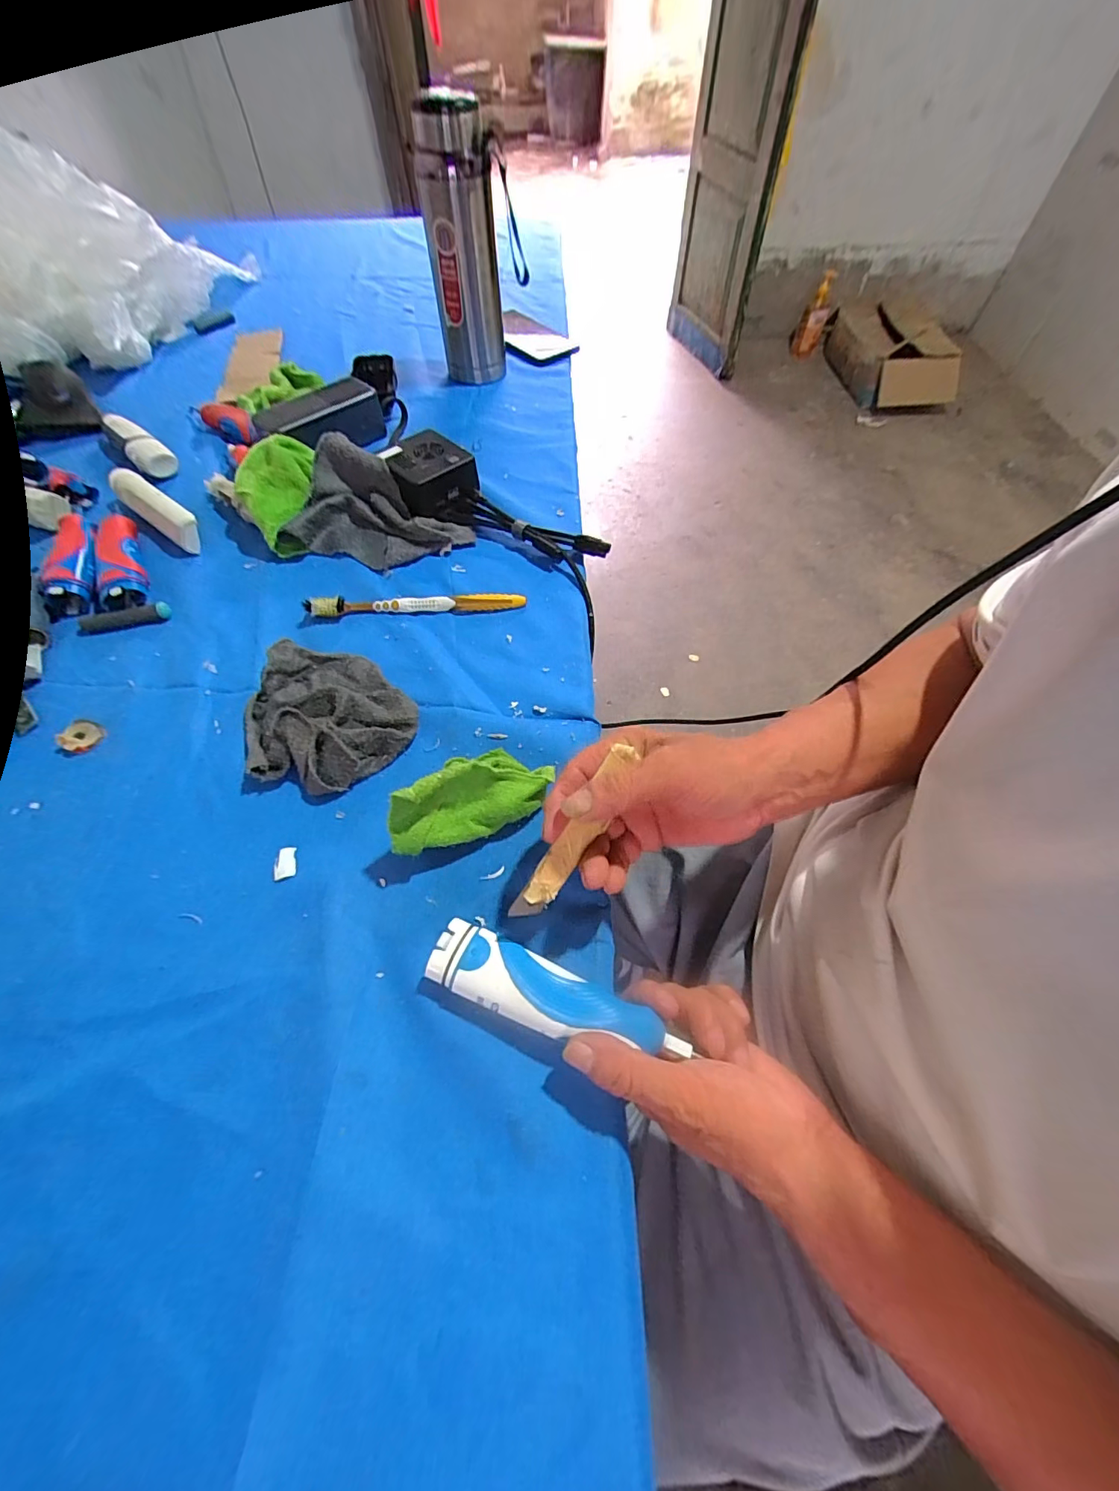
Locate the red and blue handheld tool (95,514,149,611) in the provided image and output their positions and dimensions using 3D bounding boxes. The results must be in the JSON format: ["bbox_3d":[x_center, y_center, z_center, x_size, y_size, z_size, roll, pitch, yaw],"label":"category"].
[{"bbox_3d":[-0.401,-0.171,0.457,0.036,0.023,0.124,-24,62,-14],"label":"red and blue handheld tool"}]

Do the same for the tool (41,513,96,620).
[{"bbox_3d":[-0.449,-0.172,0.454,0.038,0.029,0.125,-24,62,-14],"label":"tool"}]

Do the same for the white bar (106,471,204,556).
[{"bbox_3d":[-0.402,-0.236,0.496,0.148,0.030,0.028,37,65,20],"label":"white bar"}]

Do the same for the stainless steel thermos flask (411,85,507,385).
[{"bbox_3d":[-0.115,-0.588,0.600,0.081,0.235,0.072,-10,59,-6],"label":"stainless steel thermos flask"}]

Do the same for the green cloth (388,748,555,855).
[{"bbox_3d":[-0.056,0.029,0.318,0.110,0.052,0.049,-20,61,-12],"label":"green cloth"}]

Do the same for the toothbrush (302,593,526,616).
[{"bbox_3d":[-0.125,-0.126,0.437,0.185,0.016,0.013,-4,59,-3],"label":"toothbrush"}]

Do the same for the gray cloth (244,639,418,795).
[{"bbox_3d":[-0.181,-0.028,0.371,0.110,0.027,0.134,-37,66,-20],"label":"gray cloth"}]

